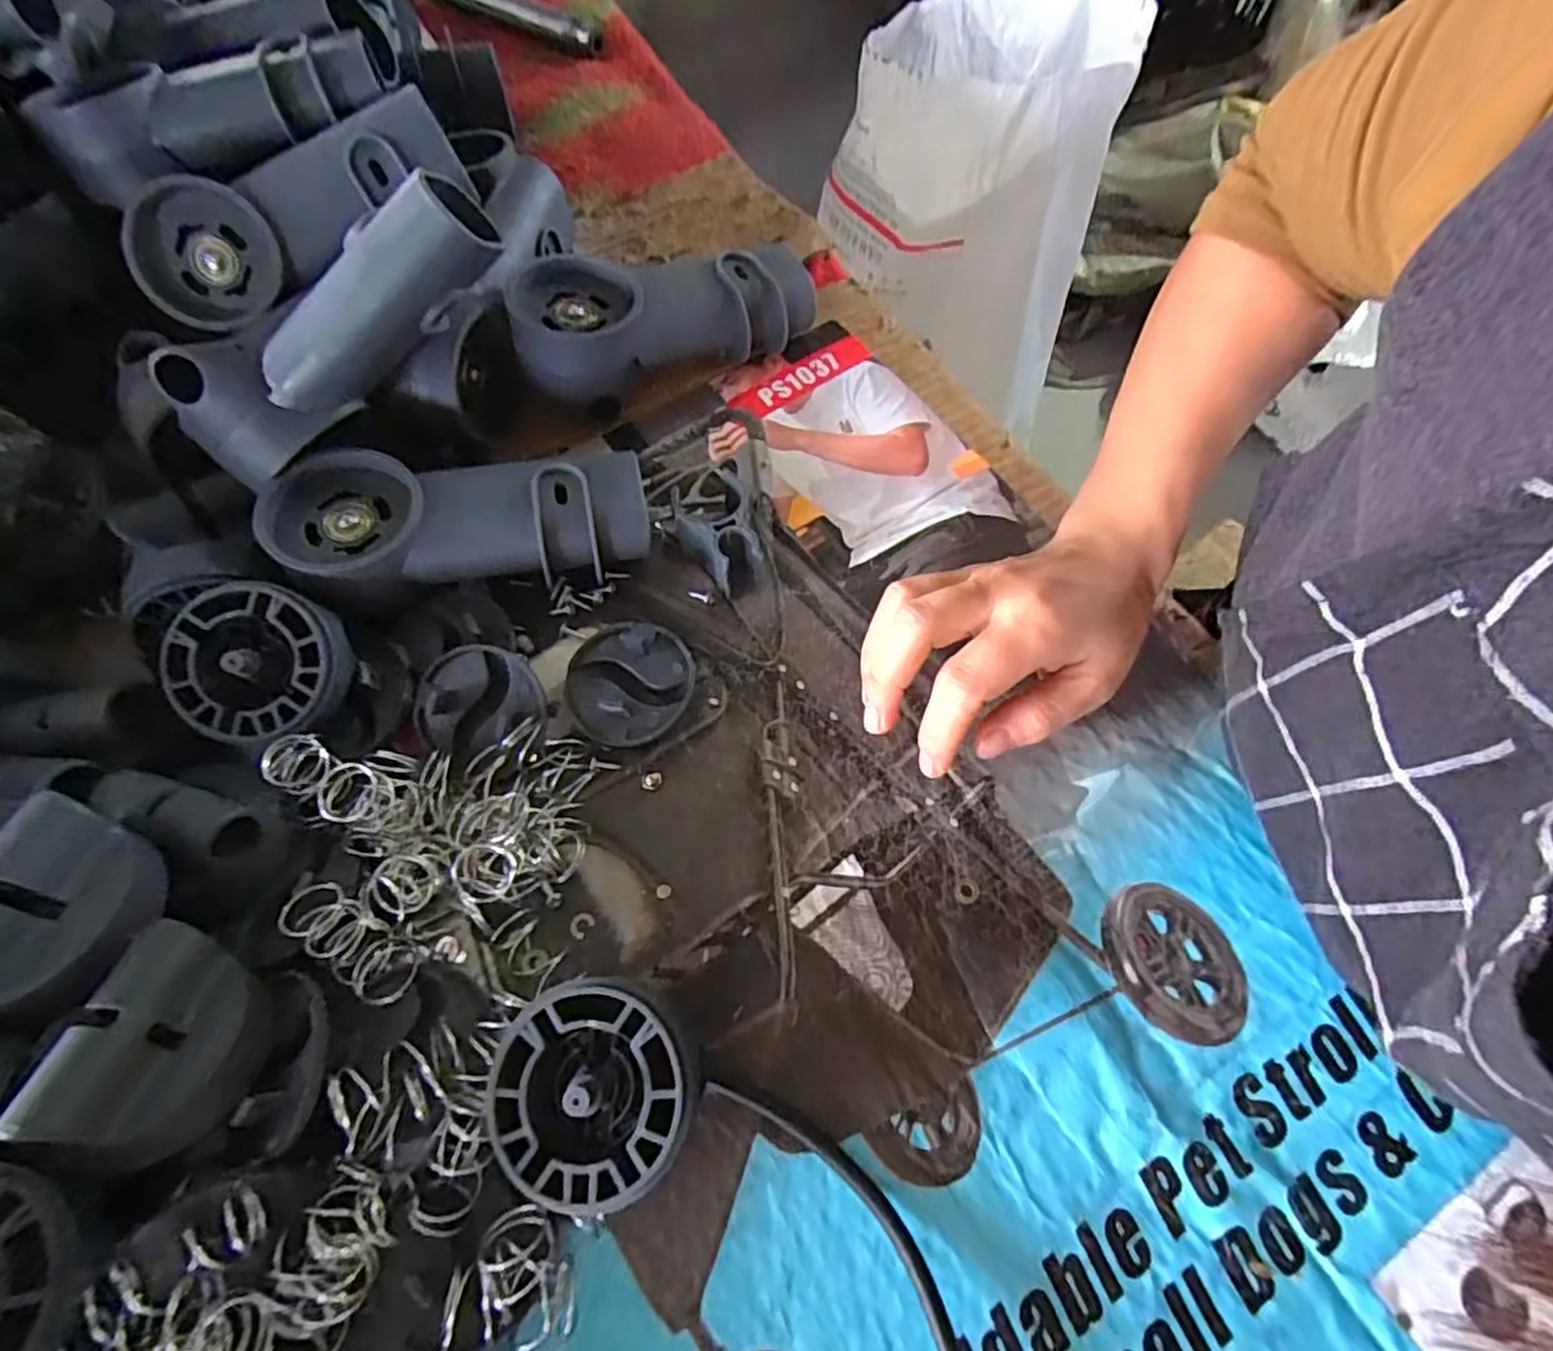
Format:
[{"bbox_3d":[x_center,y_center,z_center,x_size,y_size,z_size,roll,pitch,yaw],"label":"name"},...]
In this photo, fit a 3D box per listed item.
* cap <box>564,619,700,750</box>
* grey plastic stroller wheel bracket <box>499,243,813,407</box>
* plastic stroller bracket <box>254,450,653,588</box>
[{"bbox_3d":[-0.065,0.004,0.330,0.056,0.017,0.056,-1,64,1],"label":"cap"},{"bbox_3d":[-0.054,-0.190,0.399,0.164,0.059,0.070,-16,65,-6],"label":"grey plastic stroller wheel bracket"},{"bbox_3d":[-0.140,-0.069,0.343,0.156,0.053,0.060,-9,64,-3],"label":"plastic stroller bracket"}]

